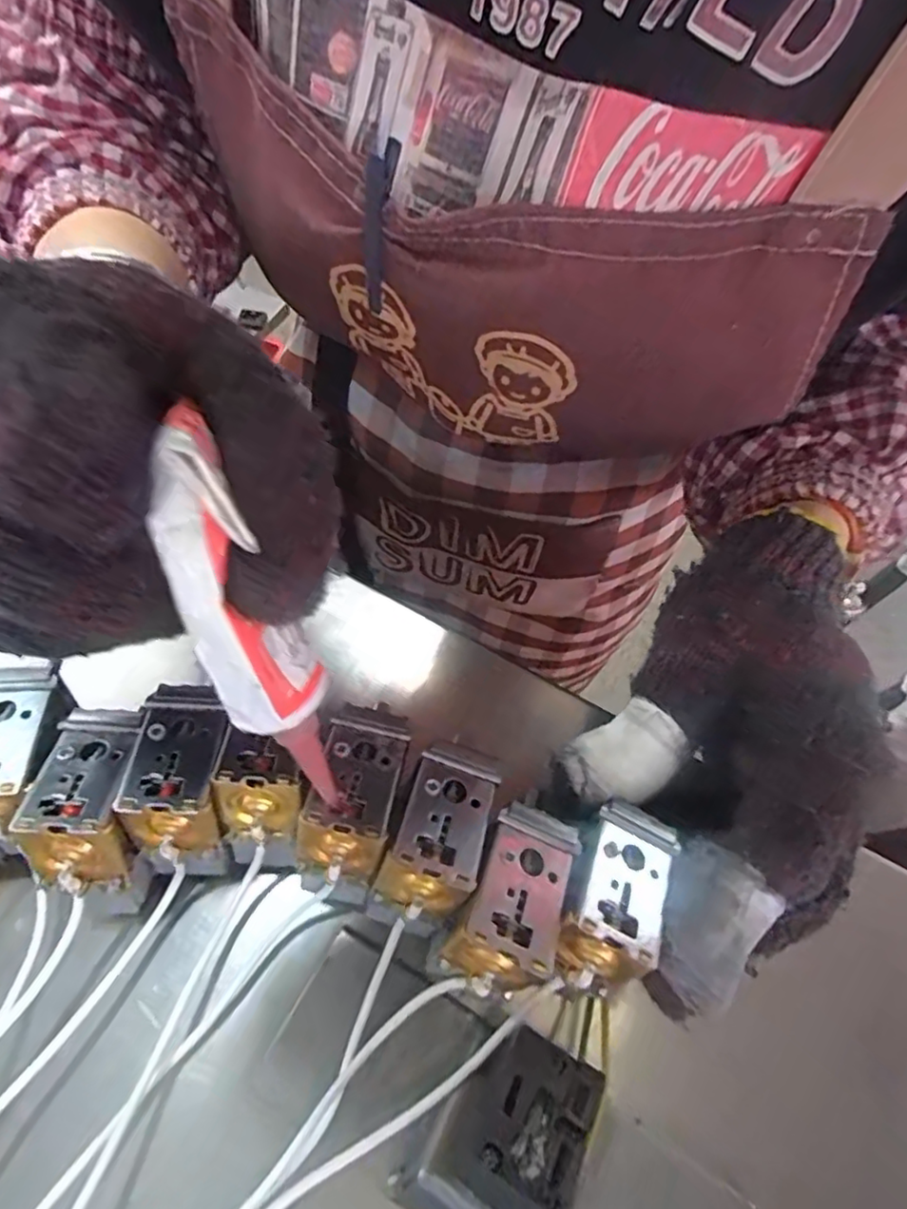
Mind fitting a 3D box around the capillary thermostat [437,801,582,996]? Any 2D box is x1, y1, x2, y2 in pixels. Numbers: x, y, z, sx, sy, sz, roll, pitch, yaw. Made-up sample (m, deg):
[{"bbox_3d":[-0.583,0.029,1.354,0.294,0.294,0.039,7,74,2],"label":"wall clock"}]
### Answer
[{"bbox_3d":[0.015,0.080,0.166,0.023,0.024,0.042,28,48,7],"label":"capillary thermostat"}]

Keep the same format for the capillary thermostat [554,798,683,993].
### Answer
[{"bbox_3d":[0.042,0.076,0.162,0.022,0.015,0.045,23,62,11],"label":"capillary thermostat"}]

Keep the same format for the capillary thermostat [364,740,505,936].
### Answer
[{"bbox_3d":[-0.003,0.066,0.174,0.027,0.025,0.045,24,48,6],"label":"capillary thermostat"}]

